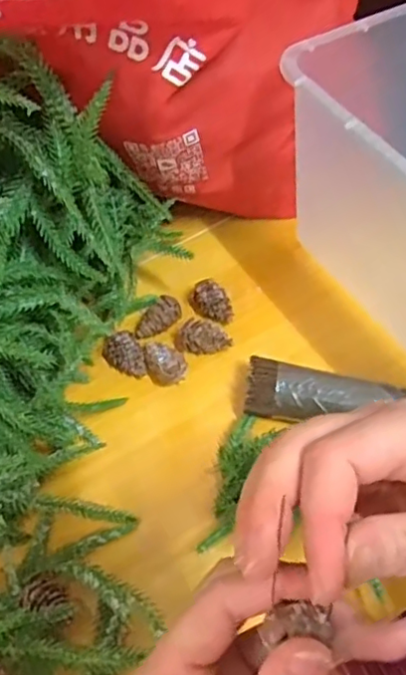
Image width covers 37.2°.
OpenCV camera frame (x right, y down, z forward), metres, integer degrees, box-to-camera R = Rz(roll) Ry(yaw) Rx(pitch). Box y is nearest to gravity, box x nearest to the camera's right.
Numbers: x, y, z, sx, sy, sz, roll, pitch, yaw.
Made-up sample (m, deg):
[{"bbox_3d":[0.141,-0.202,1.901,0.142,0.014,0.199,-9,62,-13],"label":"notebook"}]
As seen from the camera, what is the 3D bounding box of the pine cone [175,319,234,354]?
[{"bbox_3d":[-0.002,-0.001,0.421,0.042,0.018,0.020,14,62,10],"label":"pine cone"}]

